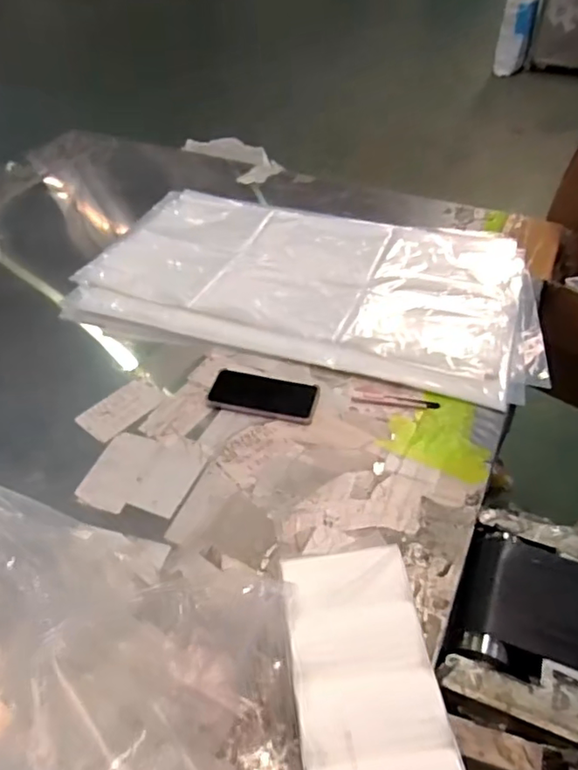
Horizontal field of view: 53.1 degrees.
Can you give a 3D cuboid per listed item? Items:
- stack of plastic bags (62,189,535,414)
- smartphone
[{"bbox_3d":[0.043,-0.210,1.105,0.827,0.029,0.483,11,46,12],"label":"stack of plastic bags"},{"bbox_3d":[-0.039,0.015,0.892,0.165,0.010,0.081,8,45,10],"label":"smartphone"}]

